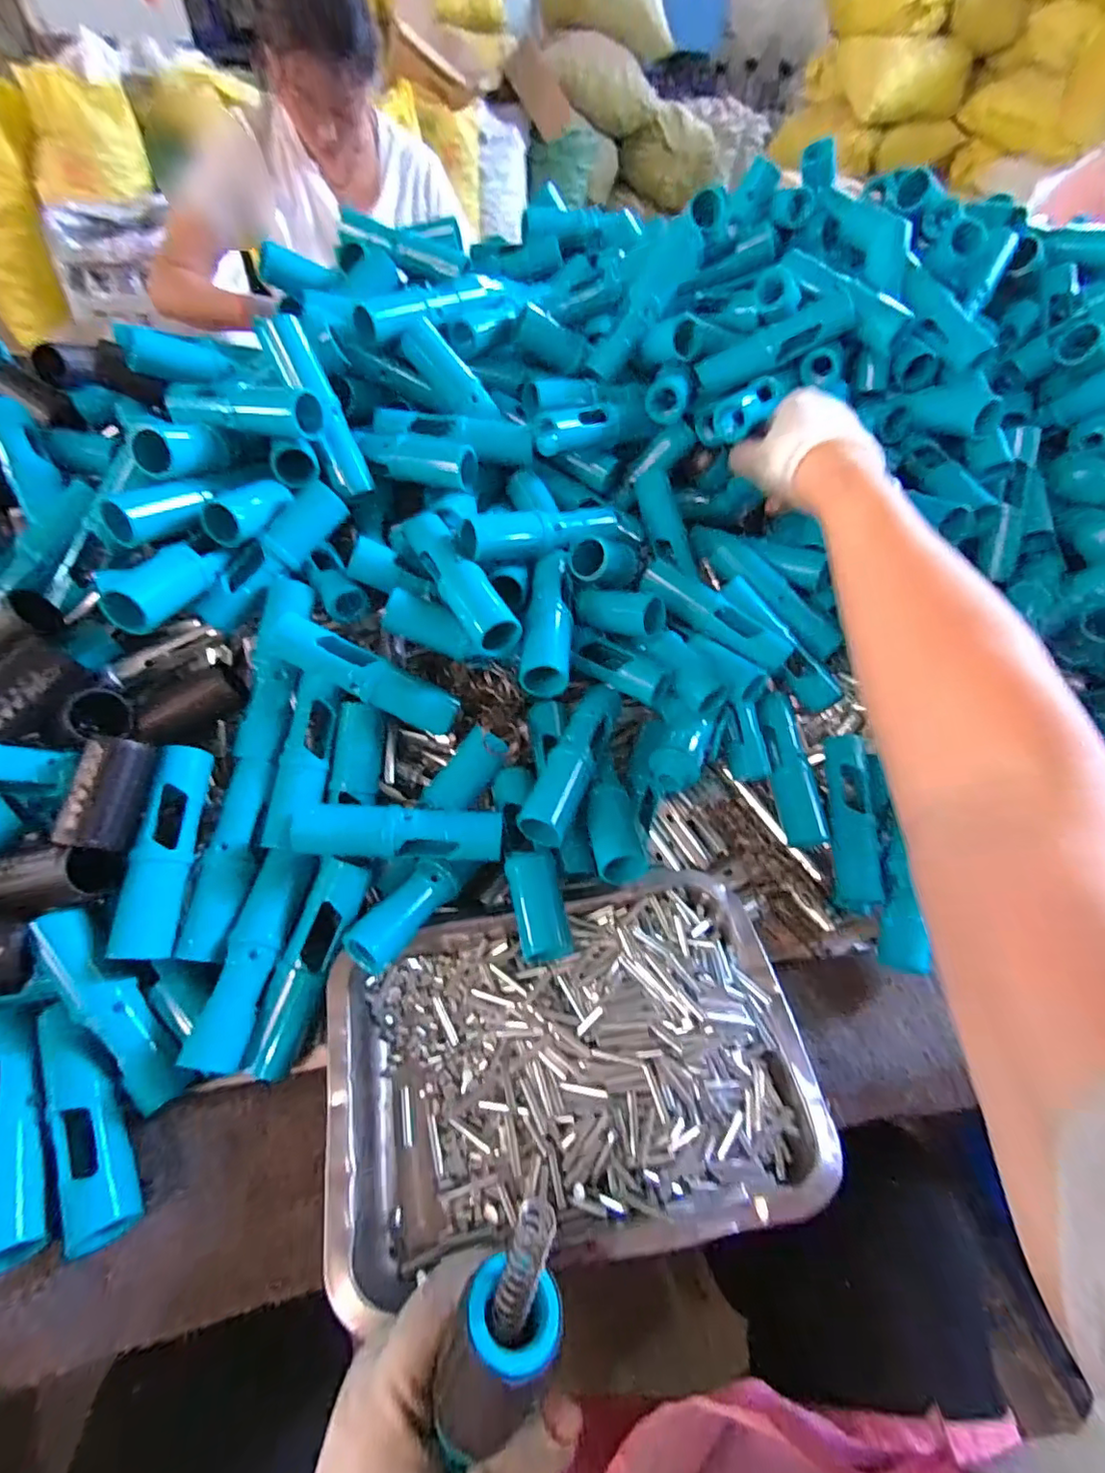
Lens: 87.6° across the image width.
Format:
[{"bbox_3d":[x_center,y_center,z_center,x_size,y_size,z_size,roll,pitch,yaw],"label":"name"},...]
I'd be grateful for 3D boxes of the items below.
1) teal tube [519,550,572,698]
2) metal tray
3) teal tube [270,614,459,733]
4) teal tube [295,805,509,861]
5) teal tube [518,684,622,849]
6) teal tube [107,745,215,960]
[{"bbox_3d":[-0.002,-0.079,0.389,0.030,0.028,0.114,4,50,0],"label":"teal tube"},{"bbox_3d":[0.011,0.178,0.322,0.250,0.032,0.173,-8,51,-9],"label":"metal tray"},{"bbox_3d":[-0.121,-0.039,0.370,0.126,0.030,0.026,27,52,-5],"label":"teal tube"},{"bbox_3d":[-0.089,0.058,0.340,0.117,0.026,0.028,1,50,-3],"label":"teal tube"},{"bbox_3d":[0.014,0.015,0.376,0.029,0.022,0.122,18,51,12],"label":"teal tube"},{"bbox_3d":[-0.224,0.064,0.334,0.025,0.023,0.119,3,73,-1],"label":"teal tube"}]

